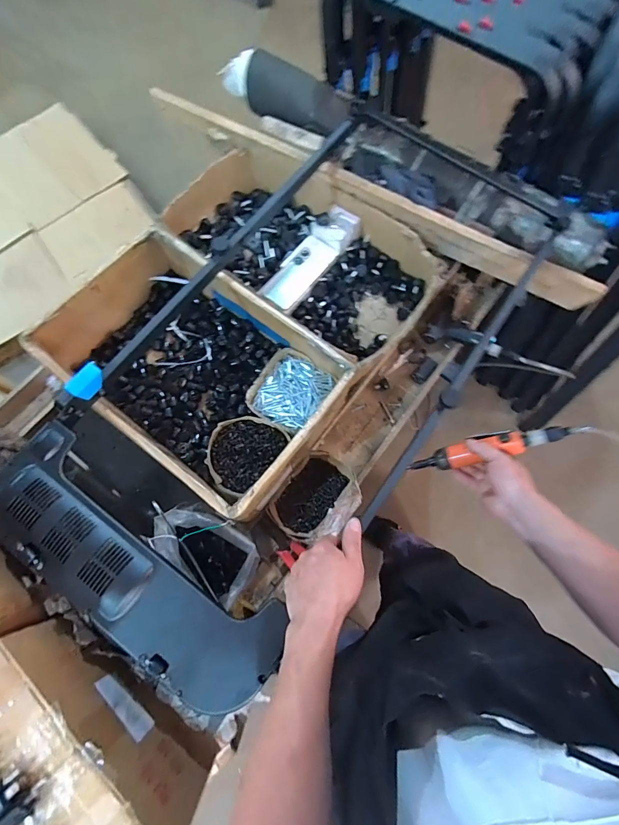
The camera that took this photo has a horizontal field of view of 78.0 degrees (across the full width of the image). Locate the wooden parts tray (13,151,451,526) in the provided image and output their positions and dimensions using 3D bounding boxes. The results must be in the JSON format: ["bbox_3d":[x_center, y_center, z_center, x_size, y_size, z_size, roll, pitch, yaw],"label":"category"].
[{"bbox_3d":[-0.126,-0.220,0.818,0.582,0.180,0.700,35,77,10],"label":"wooden parts tray"}]

